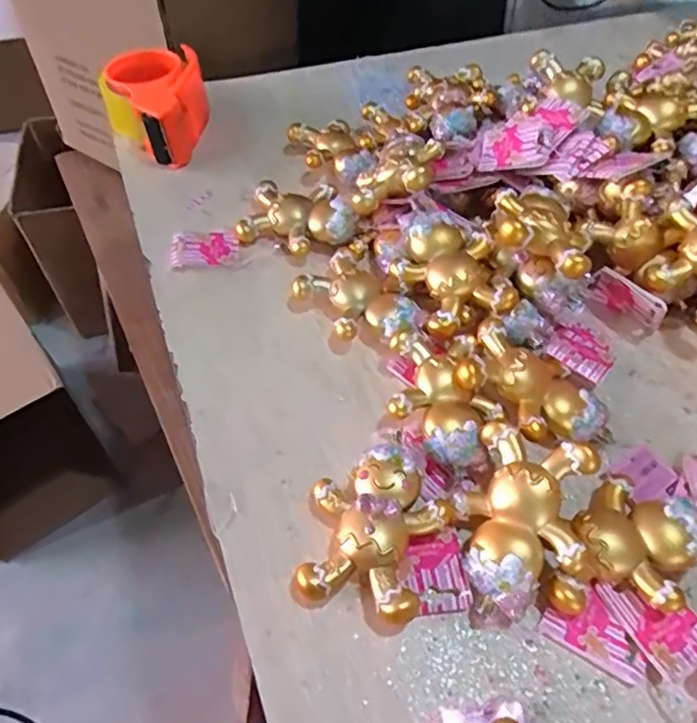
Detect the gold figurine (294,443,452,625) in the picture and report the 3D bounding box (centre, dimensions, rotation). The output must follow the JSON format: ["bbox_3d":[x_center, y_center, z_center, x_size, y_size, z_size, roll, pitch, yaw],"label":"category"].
[{"bbox_3d":[0.016,0.102,0.358,0.078,0.029,0.100,14,56,12],"label":"gold figurine"}]

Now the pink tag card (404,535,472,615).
[{"bbox_3d":[0.053,0.130,0.355,0.035,0.006,0.045,-6,54,-2],"label":"pink tag card"}]

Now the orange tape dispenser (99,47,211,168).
[{"bbox_3d":[-0.206,-0.281,0.617,0.106,0.061,0.160,-13,55,-13],"label":"orange tape dispenser"}]

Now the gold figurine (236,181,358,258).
[{"bbox_3d":[-0.045,-0.133,0.530,0.102,0.035,0.080,9,53,4],"label":"gold figurine"}]

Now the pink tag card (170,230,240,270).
[{"bbox_3d":[-0.129,-0.099,0.519,0.059,0.007,0.038,-1,62,-2],"label":"pink tag card"}]

